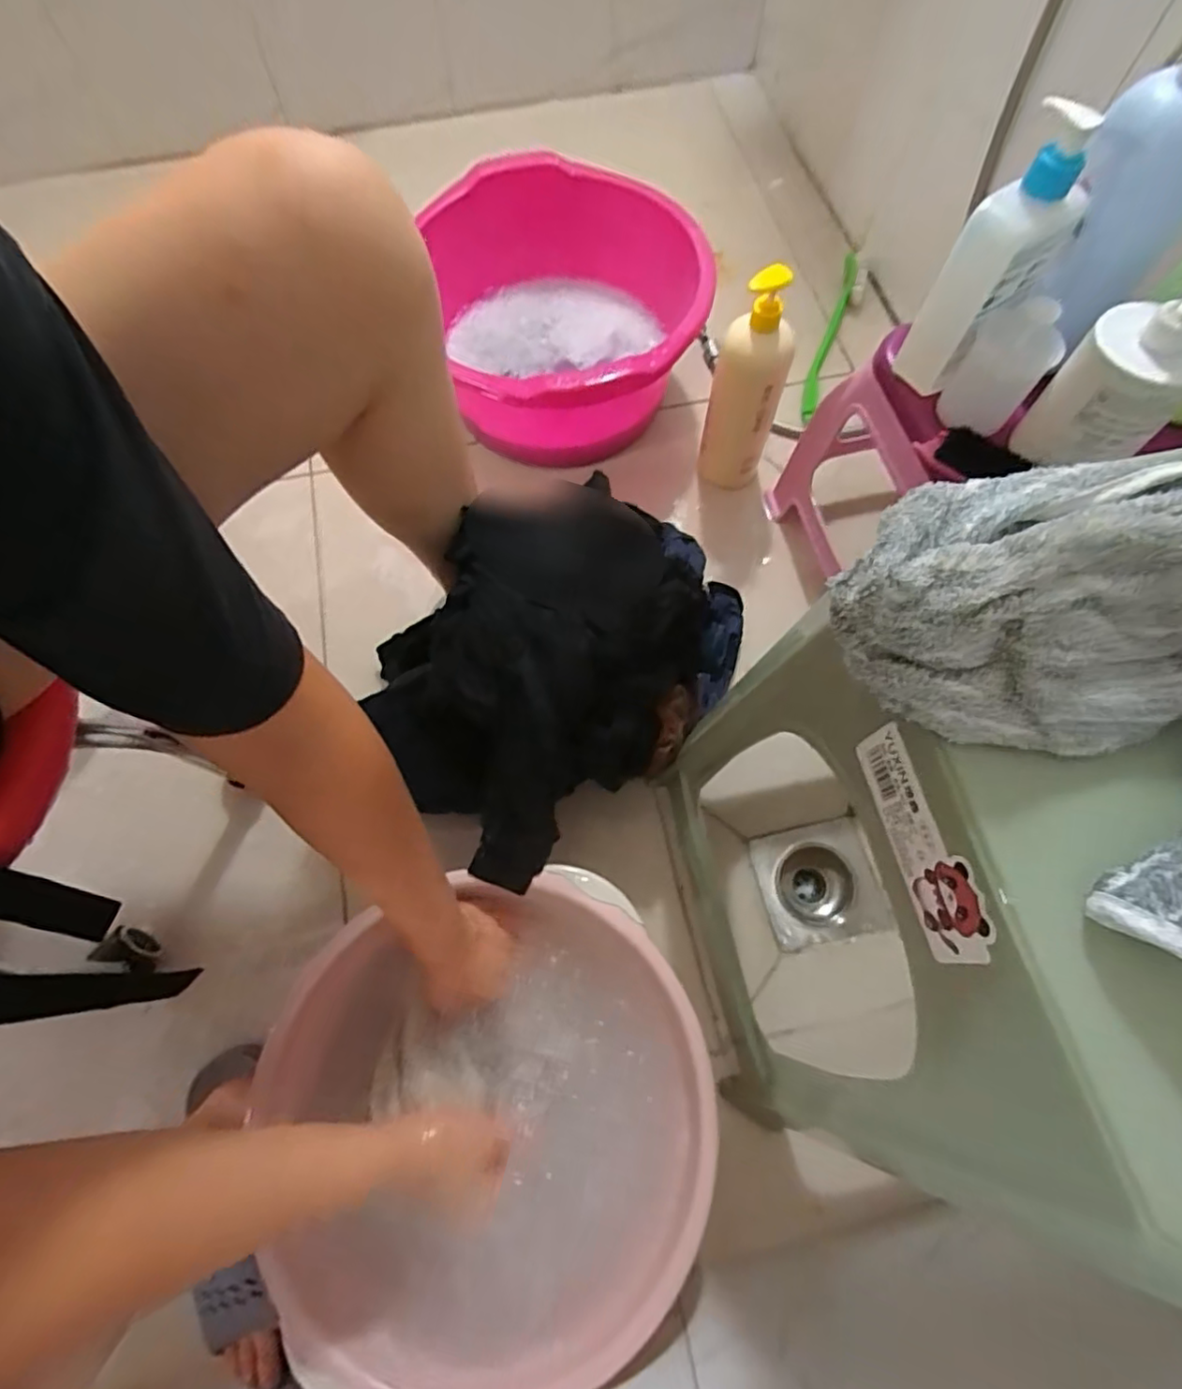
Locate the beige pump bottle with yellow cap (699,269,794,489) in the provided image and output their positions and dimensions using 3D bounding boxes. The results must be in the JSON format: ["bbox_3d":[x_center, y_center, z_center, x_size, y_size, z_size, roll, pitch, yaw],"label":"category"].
[{"bbox_3d":[0.181,-0.353,0.738,0.077,0.271,0.057,13,68,5],"label":"beige pump bottle with yellow cap"}]

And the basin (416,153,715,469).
[{"bbox_3d":[-0.052,-0.468,0.813,0.344,0.181,0.358,0,67,0],"label":"basin"}]

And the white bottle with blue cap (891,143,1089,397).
[{"bbox_3d":[0.306,-0.321,0.493,0.067,0.163,0.055,32,70,12],"label":"white bottle with blue cap"}]

